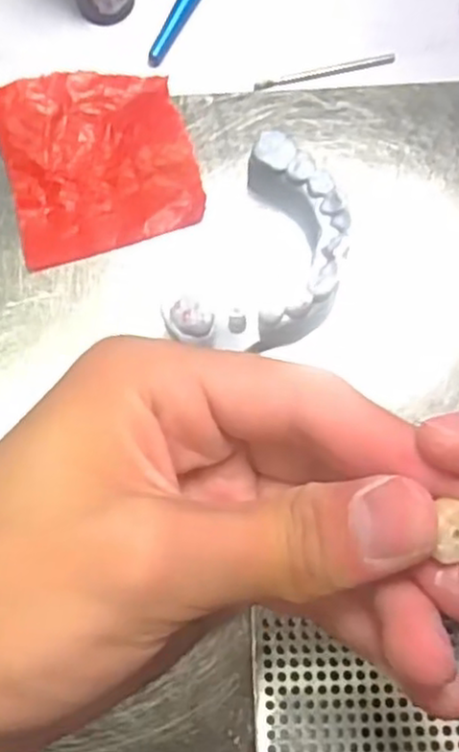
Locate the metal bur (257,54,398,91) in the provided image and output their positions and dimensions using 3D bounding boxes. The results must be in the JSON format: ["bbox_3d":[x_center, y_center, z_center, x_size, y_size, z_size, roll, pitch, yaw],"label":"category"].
[{"bbox_3d":[0.030,-0.095,0.224,0.044,0.004,0.004,-13,83,0],"label":"metal bur"}]

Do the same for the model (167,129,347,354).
[{"bbox_3d":[0.013,-0.031,0.205,0.037,0.026,0.061,28,85,5],"label":"model"}]

